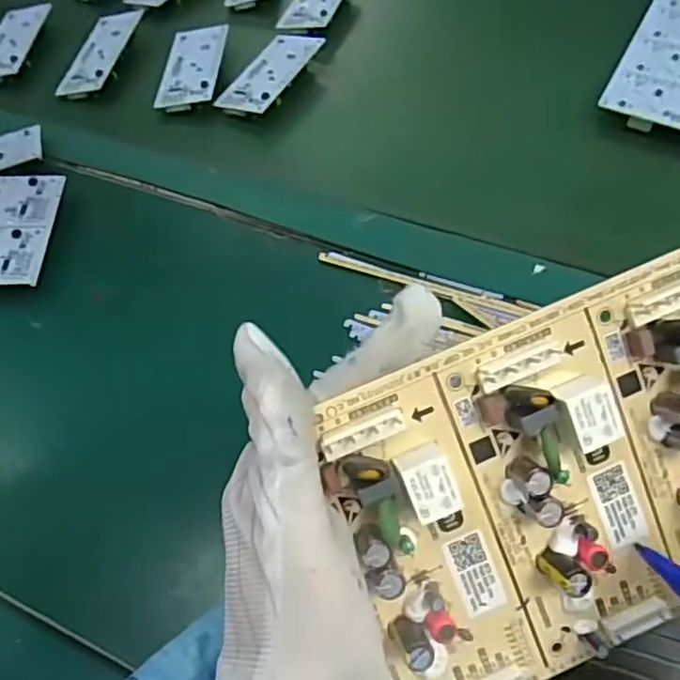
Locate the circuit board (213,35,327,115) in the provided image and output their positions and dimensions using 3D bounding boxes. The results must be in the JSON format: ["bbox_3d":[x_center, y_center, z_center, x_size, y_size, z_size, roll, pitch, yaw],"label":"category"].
[{"bbox_3d":[-0.063,-0.246,0.584,0.049,0.020,0.110,25,62,19],"label":"circuit board"}]

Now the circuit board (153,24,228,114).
[{"bbox_3d":[-0.140,-0.257,0.599,0.056,0.018,0.108,1,57,5],"label":"circuit board"}]

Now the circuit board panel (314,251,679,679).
[{"bbox_3d":[0.105,0.041,0.213,0.209,0.017,0.120,-23,98,-4],"label":"circuit board panel"}]

